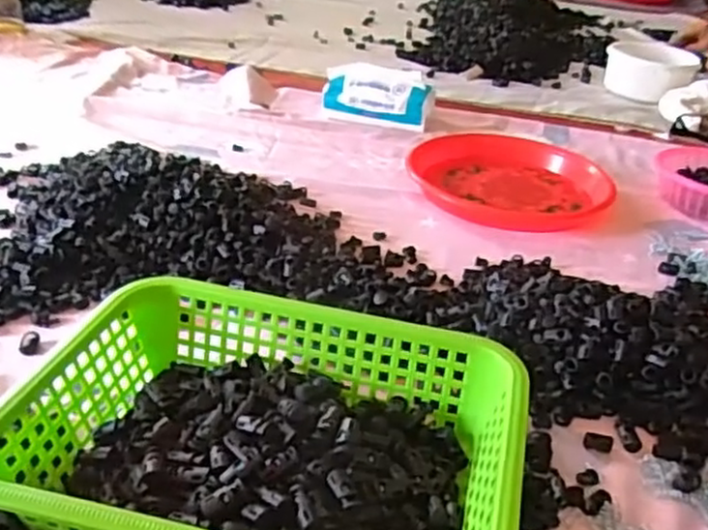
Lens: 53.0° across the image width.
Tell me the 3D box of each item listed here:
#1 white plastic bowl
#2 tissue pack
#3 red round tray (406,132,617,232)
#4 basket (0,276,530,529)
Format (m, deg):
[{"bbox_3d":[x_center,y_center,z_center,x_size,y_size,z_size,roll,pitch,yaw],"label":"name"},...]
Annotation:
[{"bbox_3d":[0.548,-0.361,1.320,0.159,0.071,0.133,16,34,17],"label":"white plastic bowl"},{"bbox_3d":[0.035,-0.253,1.069,0.165,0.073,0.078,9,32,6],"label":"tissue pack"},{"bbox_3d":[0.196,-0.111,0.905,0.216,0.036,0.216,4,32,-2],"label":"red round tray"},{"bbox_3d":[-0.049,0.110,0.448,0.292,0.074,0.207,12,33,10],"label":"basket"}]

